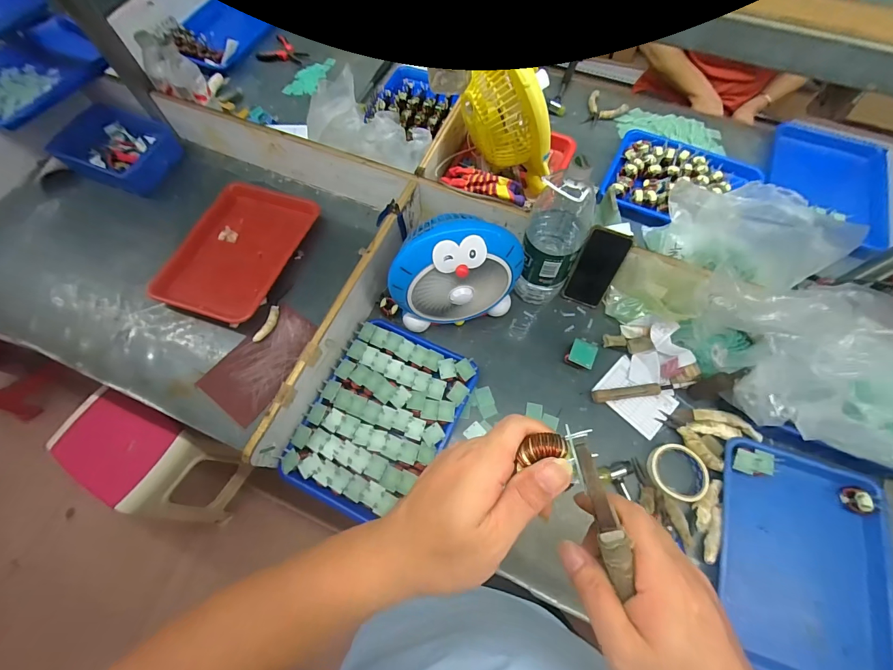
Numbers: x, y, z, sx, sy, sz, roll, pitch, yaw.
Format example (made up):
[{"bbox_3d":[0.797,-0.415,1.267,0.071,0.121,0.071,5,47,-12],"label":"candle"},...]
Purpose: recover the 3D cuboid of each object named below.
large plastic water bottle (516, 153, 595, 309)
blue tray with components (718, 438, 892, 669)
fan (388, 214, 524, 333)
[{"bbox_3d":[0.189,-0.163,0.674,0.098,0.320,0.096,25,70,11],"label":"large plastic water bottle"},{"bbox_3d":[0.563,0.363,0.607,0.249,0.047,0.339,16,68,8],"label":"blue tray with components"},{"bbox_3d":[0.015,-0.115,0.685,0.232,0.210,0.122,-14,69,-4],"label":"fan"}]

